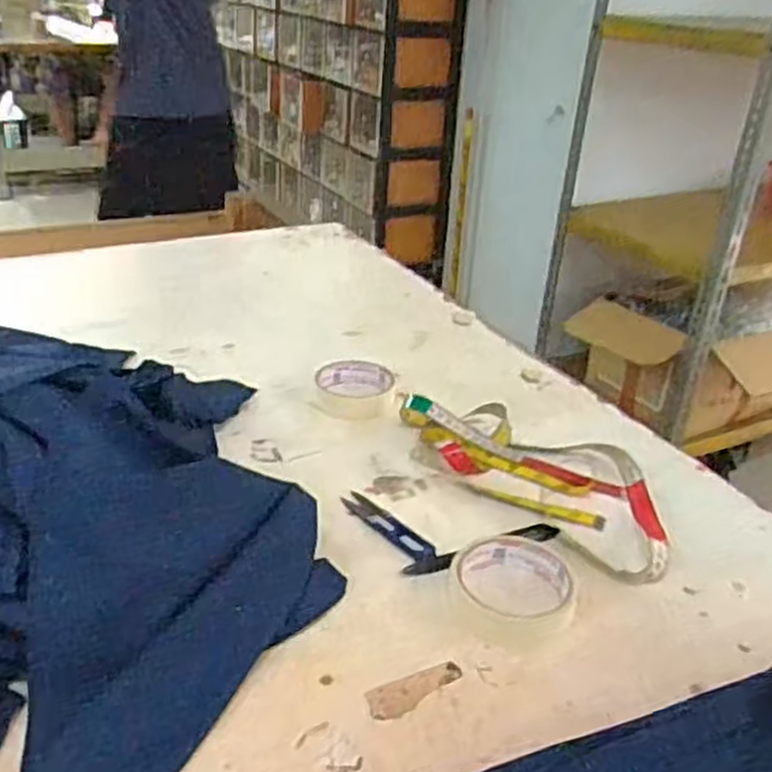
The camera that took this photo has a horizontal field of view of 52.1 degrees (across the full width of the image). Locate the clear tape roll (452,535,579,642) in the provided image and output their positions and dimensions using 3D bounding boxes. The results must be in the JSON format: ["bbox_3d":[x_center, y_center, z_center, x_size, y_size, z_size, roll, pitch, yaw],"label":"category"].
[{"bbox_3d":[0.092,0.140,0.560,0.087,0.021,0.088,4,29,1],"label":"clear tape roll"}]

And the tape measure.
[{"bbox_3d":[0.136,0.068,0.692,0.125,0.025,0.286,-21,38,-37],"label":"tape measure"}]

